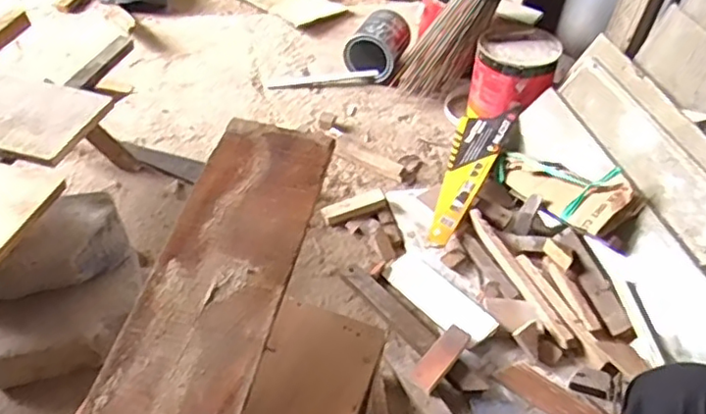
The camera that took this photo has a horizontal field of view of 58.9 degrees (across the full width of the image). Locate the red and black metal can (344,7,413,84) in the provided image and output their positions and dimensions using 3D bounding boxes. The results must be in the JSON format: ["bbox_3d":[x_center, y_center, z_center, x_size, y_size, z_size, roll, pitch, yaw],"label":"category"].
[{"bbox_3d":[0.052,-0.337,1.334,0.117,0.114,0.128,19,45,12],"label":"red and black metal can"}]

